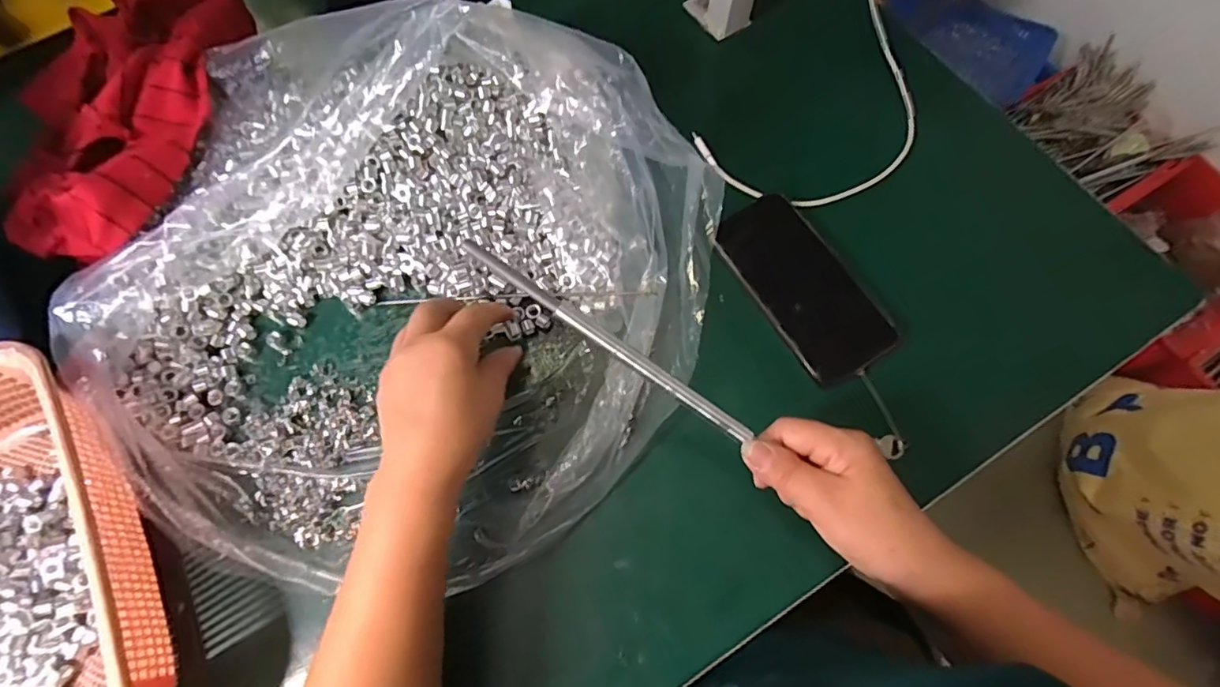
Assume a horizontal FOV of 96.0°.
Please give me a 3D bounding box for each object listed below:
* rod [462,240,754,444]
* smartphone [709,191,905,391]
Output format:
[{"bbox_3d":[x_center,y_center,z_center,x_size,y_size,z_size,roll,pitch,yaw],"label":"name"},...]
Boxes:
[{"bbox_3d":[0.003,0.002,0.324,0.201,0.008,0.008,35,76,-11],"label":"rod"},{"bbox_3d":[0.153,-0.047,0.435,0.075,0.010,0.154,-31,73,-10],"label":"smartphone"}]

